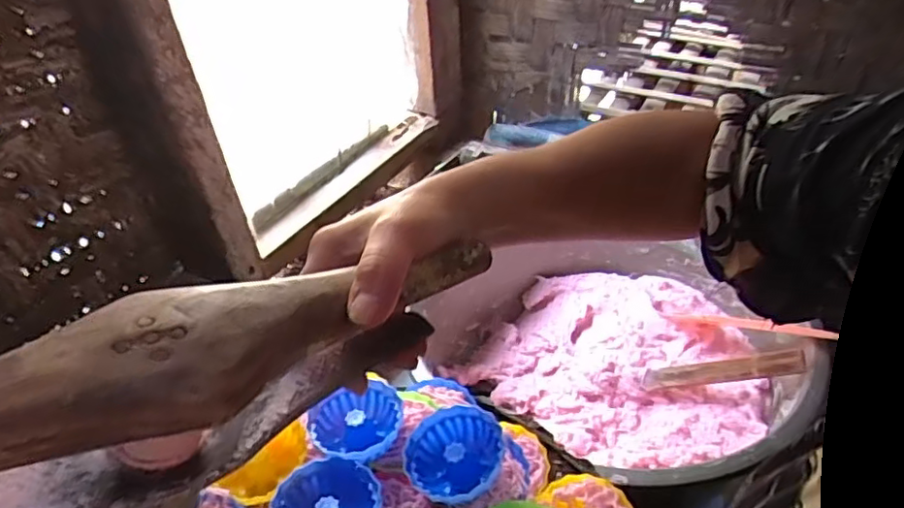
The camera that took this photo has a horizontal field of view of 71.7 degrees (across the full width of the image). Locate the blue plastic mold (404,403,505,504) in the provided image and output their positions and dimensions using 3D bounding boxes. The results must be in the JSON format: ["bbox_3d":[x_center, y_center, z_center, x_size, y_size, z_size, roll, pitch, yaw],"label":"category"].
[{"bbox_3d":[0.000,0.127,0.390,0.059,0.029,0.061,-2,38,1],"label":"blue plastic mold"}]

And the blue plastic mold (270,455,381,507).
[{"bbox_3d":[-0.072,0.149,0.361,0.059,0.020,0.060,-2,38,1],"label":"blue plastic mold"}]

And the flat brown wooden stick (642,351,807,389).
[{"bbox_3d":[0.262,0.117,0.617,0.008,0.020,0.162,5,-17,-44],"label":"flat brown wooden stick"}]

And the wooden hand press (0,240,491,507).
[{"bbox_3d":[-0.113,0.069,0.250,0.302,0.097,0.049,-18,39,-36],"label":"wooden hand press"}]

